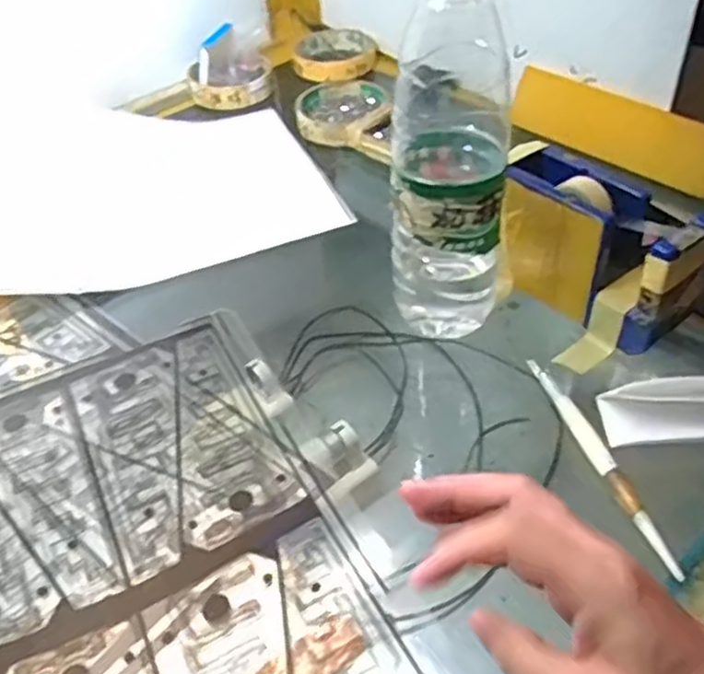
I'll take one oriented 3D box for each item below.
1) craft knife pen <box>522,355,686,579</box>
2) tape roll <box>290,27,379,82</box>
[{"bbox_3d":[0.128,0.061,0.388,0.009,0.010,0.147,-15,45,-9],"label":"craft knife pen"},{"bbox_3d":[-0.019,-0.303,0.782,0.089,0.017,0.106,-5,44,1],"label":"tape roll"}]

